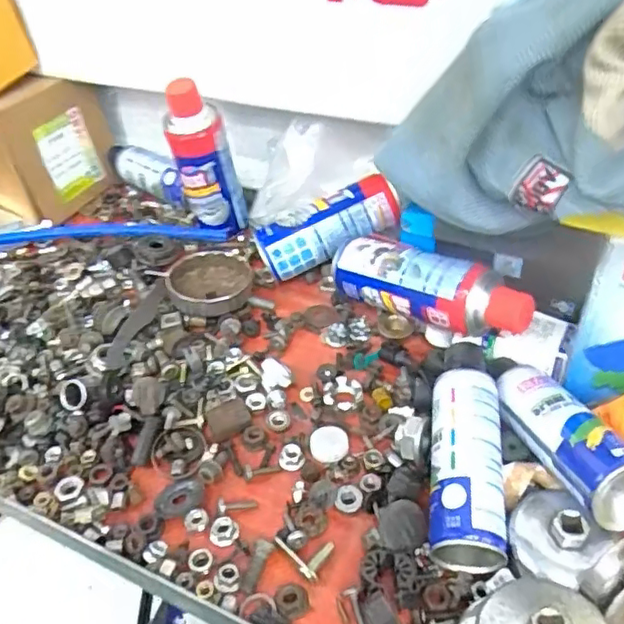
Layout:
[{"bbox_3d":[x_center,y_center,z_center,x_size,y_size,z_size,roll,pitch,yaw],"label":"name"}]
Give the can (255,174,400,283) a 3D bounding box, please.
[{"bbox_3d":[0.021,-0.095,0.684,0.166,0.056,0.059,-28,45,3],"label":"can"}]

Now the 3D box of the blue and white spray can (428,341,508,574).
[{"bbox_3d":[0.119,0.105,0.488,0.053,0.059,0.180,3,43,9],"label":"blue and white spray can"}]

